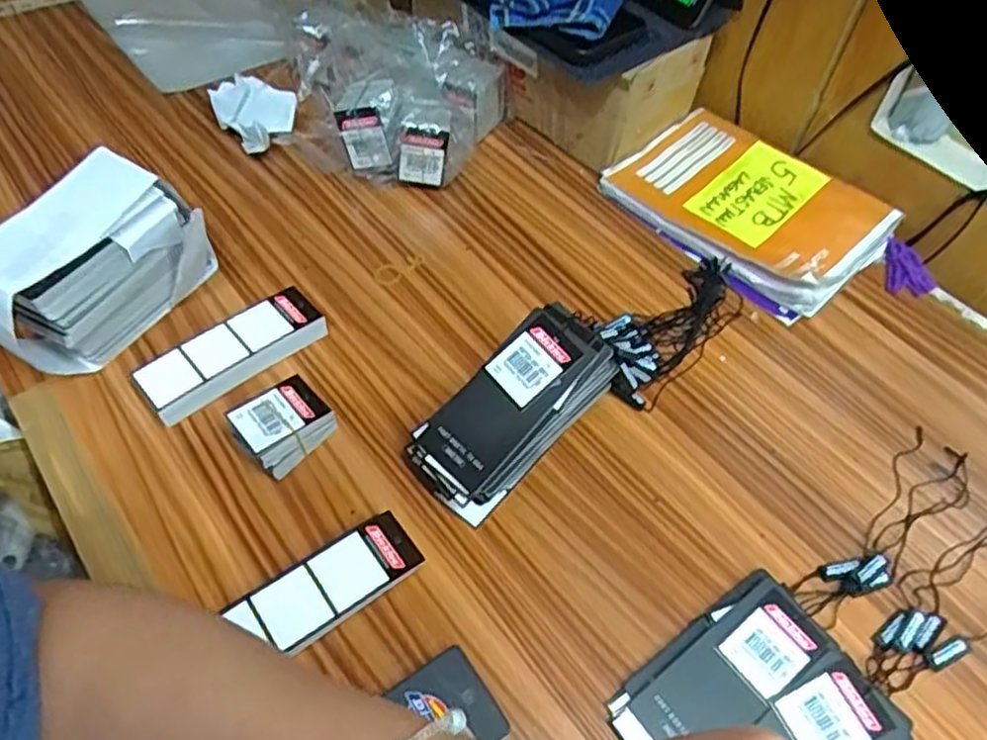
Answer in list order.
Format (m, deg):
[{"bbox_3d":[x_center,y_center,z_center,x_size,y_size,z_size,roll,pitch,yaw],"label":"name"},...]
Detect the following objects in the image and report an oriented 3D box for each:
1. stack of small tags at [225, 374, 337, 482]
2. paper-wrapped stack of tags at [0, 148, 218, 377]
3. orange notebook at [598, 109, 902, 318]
[{"bbox_3d":[-0.128,0.035,0.435,0.038,0.033,0.051,37,59,22],"label":"stack of small tags"},{"bbox_3d":[-0.255,-0.064,0.461,0.056,0.101,0.145,34,57,20],"label":"paper-wrapped stack of tags"},{"bbox_3d":[0.210,-0.136,0.593,0.136,0.030,0.202,-35,62,-27],"label":"orange notebook"}]

